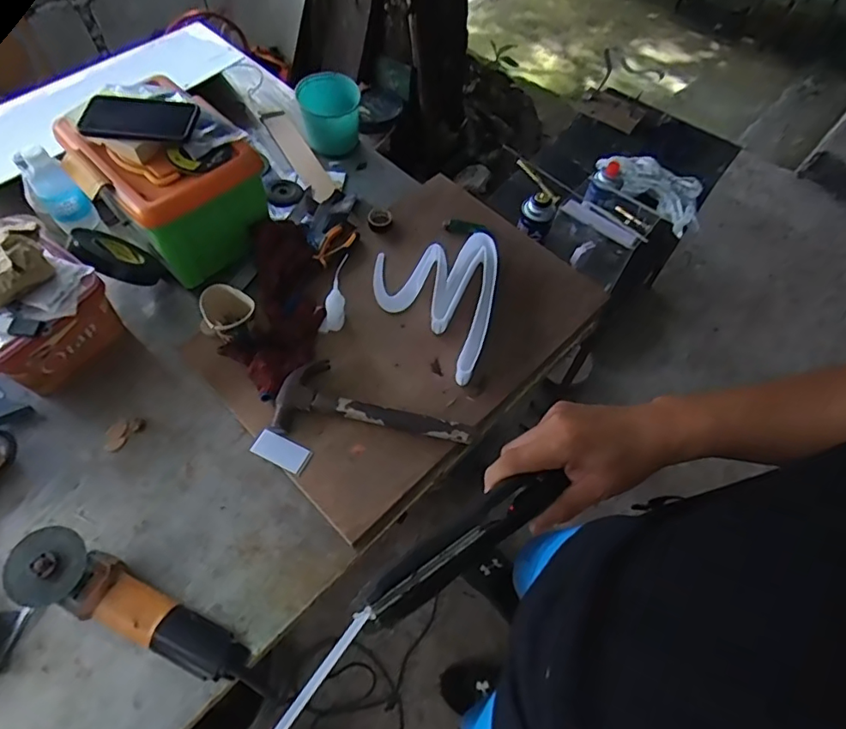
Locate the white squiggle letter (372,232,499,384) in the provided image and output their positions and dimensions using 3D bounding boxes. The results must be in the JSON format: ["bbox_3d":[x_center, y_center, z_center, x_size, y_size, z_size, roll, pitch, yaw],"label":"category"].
[{"bbox_3d":[0.010,-0.108,0.897,0.206,0.045,0.282,11,61,2],"label":"white squiggle letter"}]

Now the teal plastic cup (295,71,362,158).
[{"bbox_3d":[-0.183,-0.482,1.075,0.115,0.123,0.122,2,61,-3],"label":"teal plastic cup"}]

